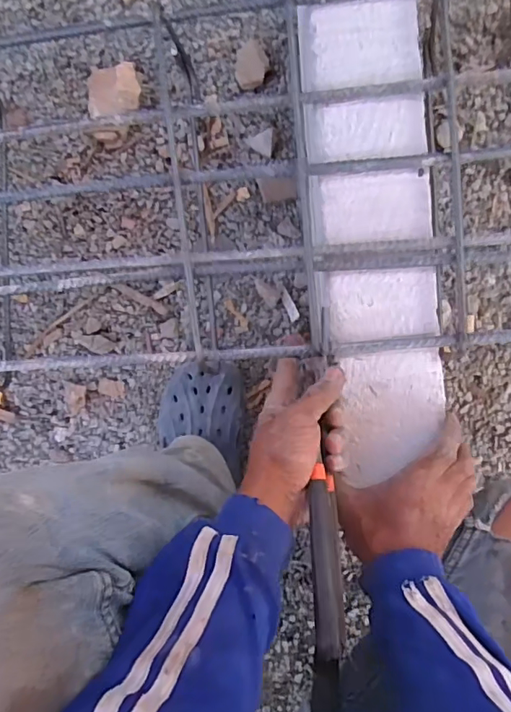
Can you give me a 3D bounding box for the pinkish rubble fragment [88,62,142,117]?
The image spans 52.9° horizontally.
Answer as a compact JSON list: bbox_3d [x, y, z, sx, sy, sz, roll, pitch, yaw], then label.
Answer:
[{"bbox_3d":[-0.189,-0.353,0.689,0.067,0.023,0.061,-7,87,5],"label":"pinkish rubble fragment"}]

